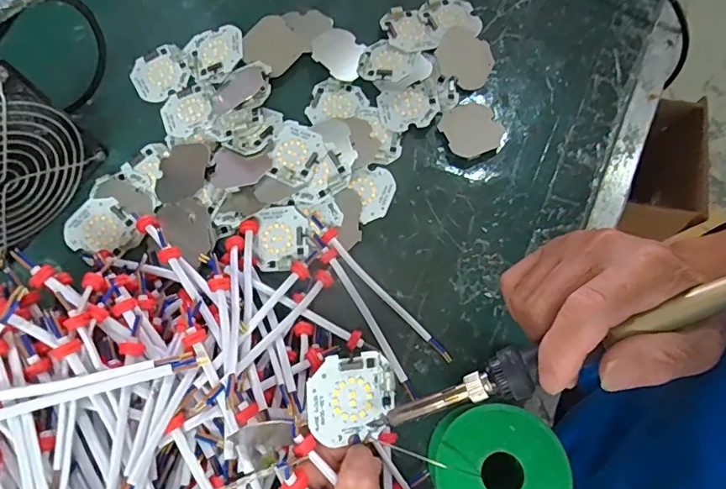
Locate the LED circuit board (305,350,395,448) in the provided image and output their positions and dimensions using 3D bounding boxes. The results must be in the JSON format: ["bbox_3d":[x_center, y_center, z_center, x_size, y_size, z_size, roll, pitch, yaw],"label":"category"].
[{"bbox_3d":[-0.006,0.081,0.257,0.046,0.006,0.044,-1,88,-18],"label":"LED circuit board"}]

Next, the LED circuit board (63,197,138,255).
[{"bbox_3d":[-0.198,-0.012,0.364,0.045,0.004,0.044,-41,83,-7],"label":"LED circuit board"}]

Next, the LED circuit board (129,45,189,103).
[{"bbox_3d":[-0.170,-0.143,0.407,0.046,0.004,0.046,-31,76,-7],"label":"LED circuit board"}]

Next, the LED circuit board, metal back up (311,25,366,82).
[{"bbox_3d":[-0.018,-0.157,0.398,0.047,0.004,0.045,7,64,-14],"label":"LED circuit board, metal back up"}]

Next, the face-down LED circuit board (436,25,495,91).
[{"bbox_3d":[0.083,-0.152,0.395,0.048,0.004,0.046,29,76,-6],"label":"face-down LED circuit board"}]

